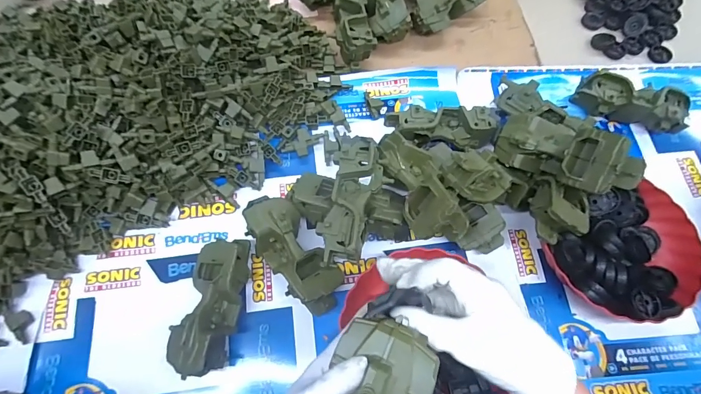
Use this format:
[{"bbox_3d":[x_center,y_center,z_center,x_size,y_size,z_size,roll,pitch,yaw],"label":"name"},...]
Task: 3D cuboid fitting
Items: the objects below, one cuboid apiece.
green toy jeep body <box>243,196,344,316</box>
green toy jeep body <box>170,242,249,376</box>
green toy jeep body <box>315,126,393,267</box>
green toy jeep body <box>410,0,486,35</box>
[{"bbox_3d":[-0.086,0.084,0.556,0.083,0.075,0.194,-33,72,-14],"label":"green toy jeep body"},{"bbox_3d":[-0.195,0.149,0.524,0.076,0.075,0.182,9,67,2],"label":"green toy jeep body"},{"bbox_3d":[0.004,-0.001,0.512,0.078,0.045,0.183,10,67,3],"label":"green toy jeep body"},{"bbox_3d":[0.202,-0.400,0.762,0.172,0.077,0.089,-40,74,-17],"label":"green toy jeep body"}]

